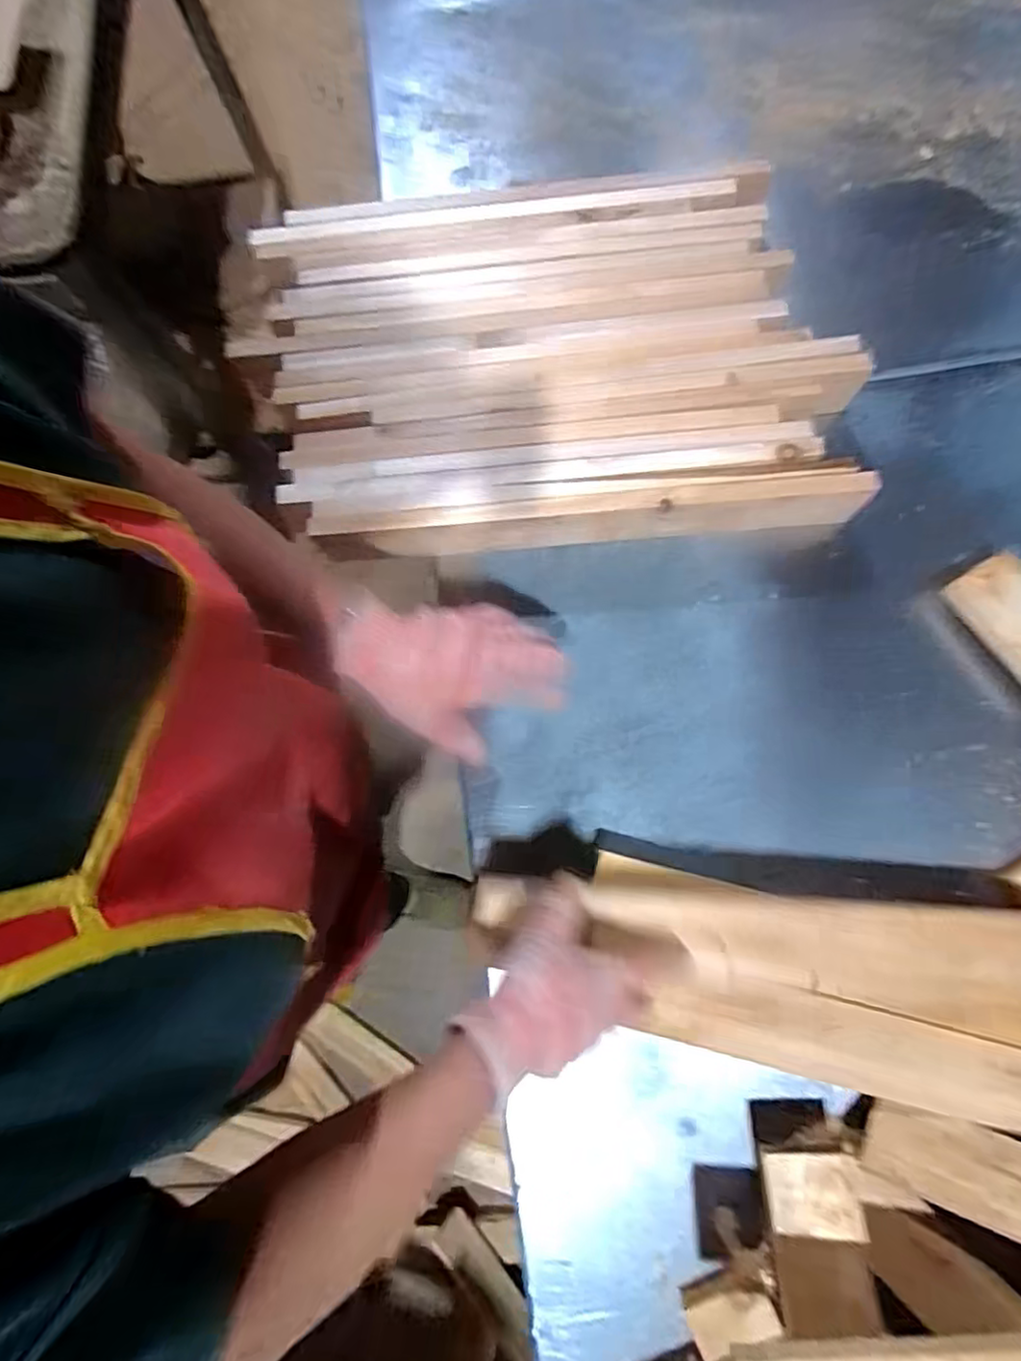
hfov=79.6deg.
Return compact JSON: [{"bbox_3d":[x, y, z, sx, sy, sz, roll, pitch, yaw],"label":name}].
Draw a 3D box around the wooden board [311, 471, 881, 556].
[{"bbox_3d":[0.076,-0.158,0.602,0.513,0.078,0.027,-4,79,3],"label":"wooden board"}]

